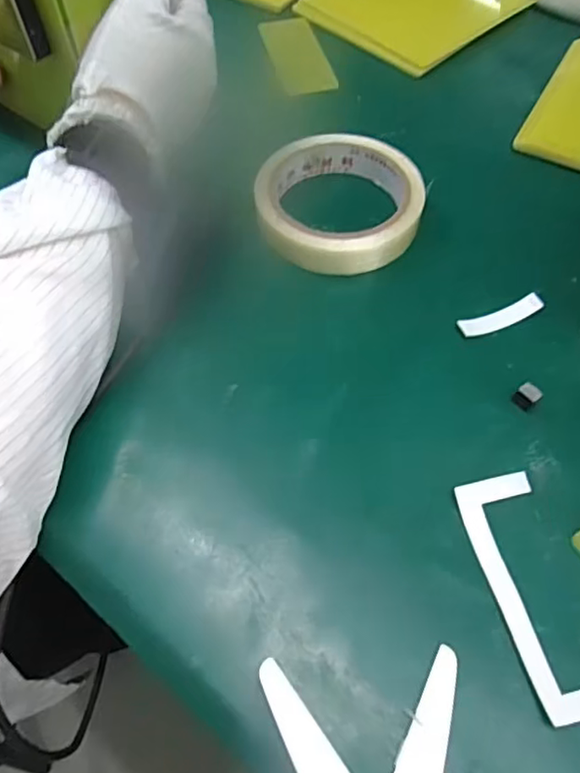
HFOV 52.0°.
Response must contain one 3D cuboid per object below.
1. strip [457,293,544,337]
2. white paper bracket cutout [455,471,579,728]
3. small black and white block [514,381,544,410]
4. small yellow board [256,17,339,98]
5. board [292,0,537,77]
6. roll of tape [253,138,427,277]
[{"bbox_3d":[0.114,-0.038,0.322,0.049,0.005,0.012,-20,61,-11],"label":"strip"},{"bbox_3d":[0.104,0.083,0.248,0.037,0.006,0.098,-16,59,-2],"label":"white paper bracket cutout"},{"bbox_3d":[0.117,0.005,0.294,0.010,0.011,0.008,38,66,21],"label":"small black and white block"},{"bbox_3d":[0.006,-0.255,0.458,0.040,0.005,0.095,-13,60,-7],"label":"small yellow board"},{"bbox_3d":[0.101,-0.316,0.487,0.145,0.010,0.136,-38,66,-20],"label":"board"},{"bbox_3d":[0.029,-0.108,0.354,0.096,0.025,0.095,0,59,1],"label":"roll of tape"}]

